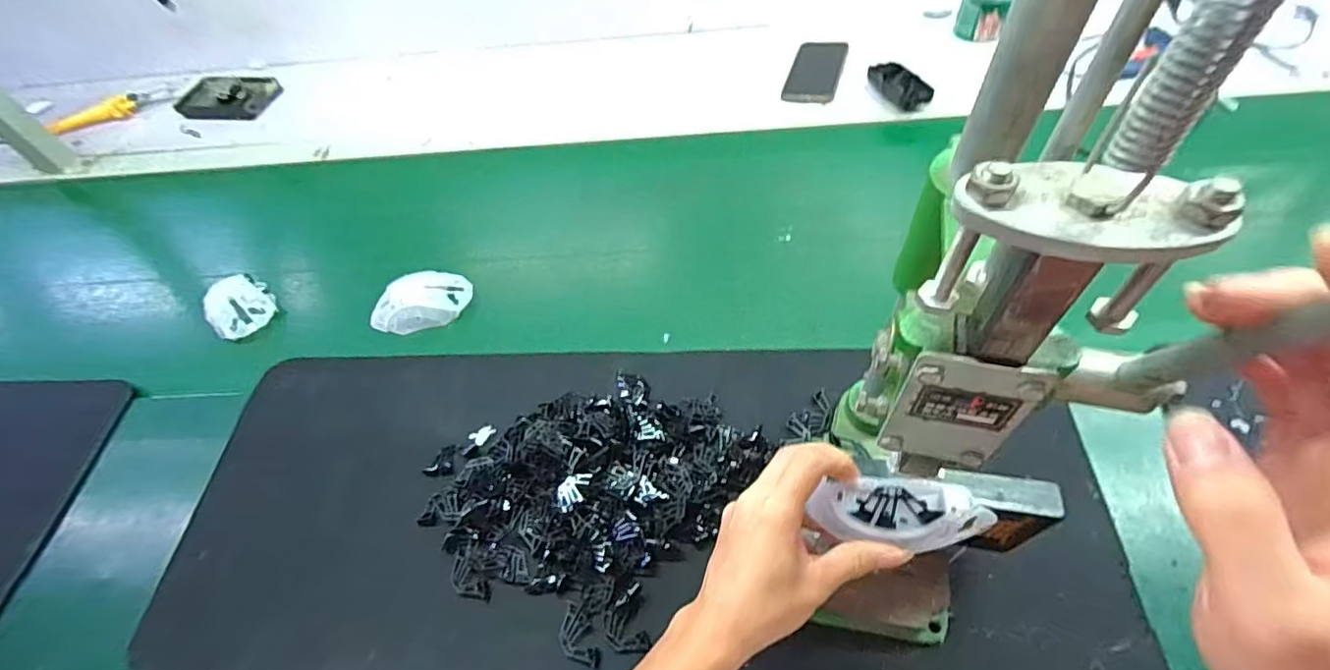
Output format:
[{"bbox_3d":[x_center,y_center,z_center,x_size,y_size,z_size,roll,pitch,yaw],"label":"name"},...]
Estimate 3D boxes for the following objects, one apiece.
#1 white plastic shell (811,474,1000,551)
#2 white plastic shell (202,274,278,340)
[{"bbox_3d":[0.146,0.111,0.359,0.104,0.026,0.036,1,51,8],"label":"white plastic shell"},{"bbox_3d":[-0.484,-0.032,0.662,0.075,0.037,0.066,35,65,26],"label":"white plastic shell"}]

